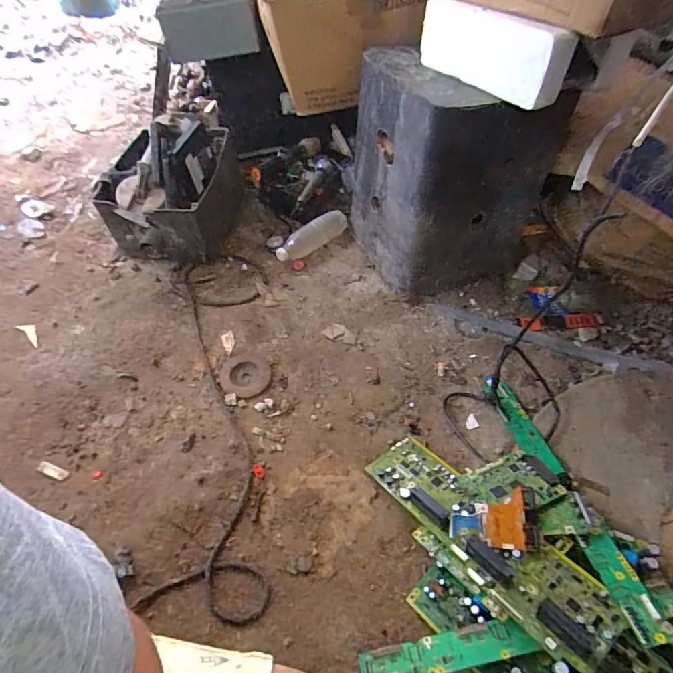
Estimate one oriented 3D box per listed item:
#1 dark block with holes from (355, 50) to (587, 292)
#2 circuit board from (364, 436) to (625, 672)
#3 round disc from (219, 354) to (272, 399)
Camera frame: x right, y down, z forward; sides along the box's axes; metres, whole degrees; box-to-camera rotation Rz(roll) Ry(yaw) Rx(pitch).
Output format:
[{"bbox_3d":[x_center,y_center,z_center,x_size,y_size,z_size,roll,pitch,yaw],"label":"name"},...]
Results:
[{"bbox_3d":[0.240,-0.349,0.949,0.324,0.395,0.341,-15,56,-17],"label":"dark block with holes"},{"bbox_3d":[0.200,0.270,0.626,0.127,0.041,0.377,-30,41,-23],"label":"circuit board"},{"bbox_3d":[-0.175,0.074,0.843,0.094,0.005,0.091,2,51,-2],"label":"round disc"}]

